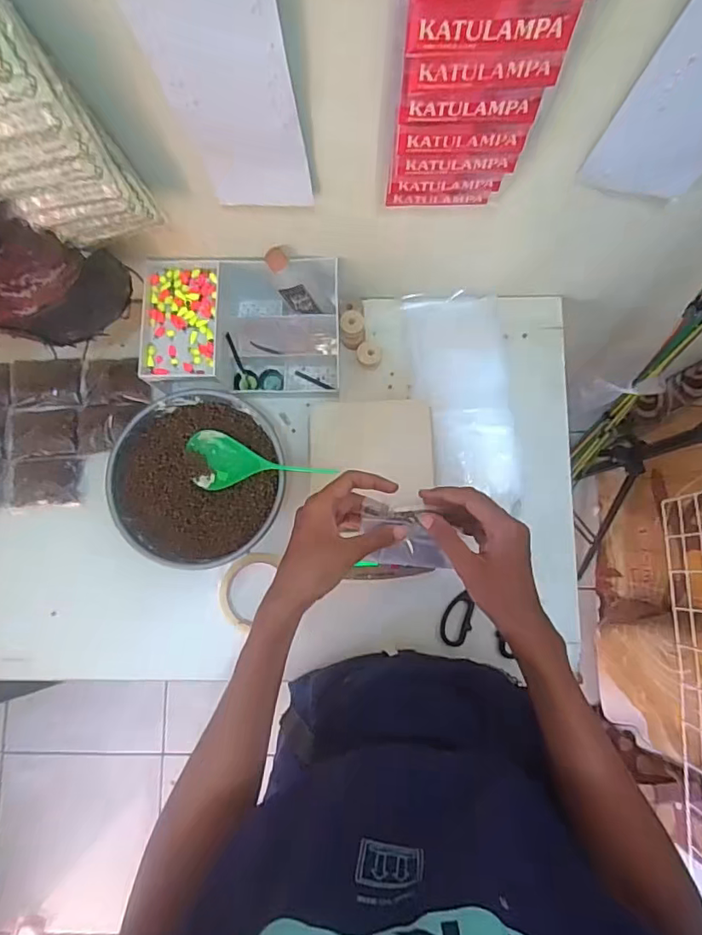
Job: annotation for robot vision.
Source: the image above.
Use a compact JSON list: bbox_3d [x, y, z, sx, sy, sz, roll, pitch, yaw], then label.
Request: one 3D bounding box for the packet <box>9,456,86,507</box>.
[{"bbox_3d":[-0.391,0.017,0.684,0.096,0.011,0.062,-2,82,1],"label":"packet"}]

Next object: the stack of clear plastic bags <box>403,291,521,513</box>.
[{"bbox_3d":[0.144,-0.093,0.690,0.119,0.026,0.273,-4,82,1],"label":"stack of clear plastic bags"}]

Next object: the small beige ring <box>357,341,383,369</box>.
[{"bbox_3d":[0.024,-0.150,0.705,0.032,0.018,0.038,5,82,2],"label":"small beige ring"}]

